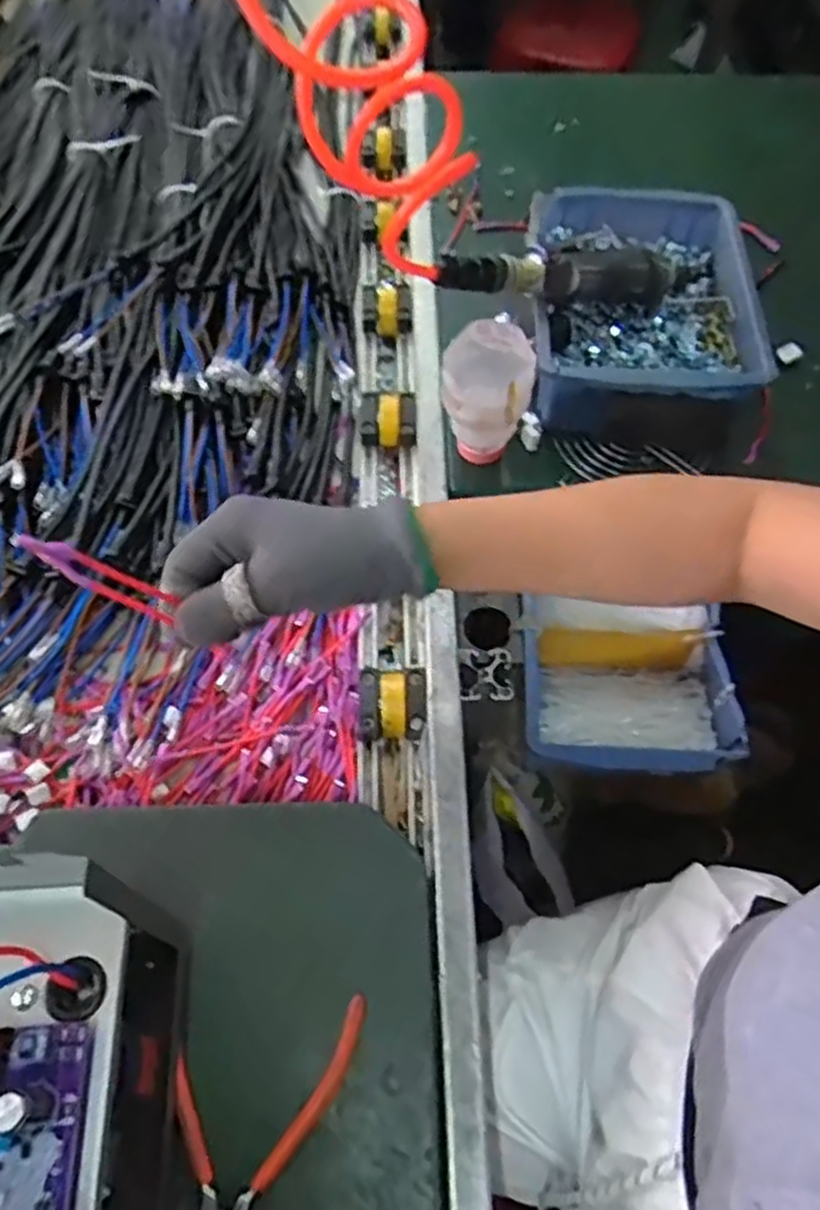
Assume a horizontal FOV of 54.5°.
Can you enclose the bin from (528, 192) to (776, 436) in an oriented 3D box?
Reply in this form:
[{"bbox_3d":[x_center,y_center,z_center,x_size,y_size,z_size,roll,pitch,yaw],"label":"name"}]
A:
[{"bbox_3d":[0.195,-0.264,0.690,0.185,0.069,0.243,3,60,1],"label":"bin"}]

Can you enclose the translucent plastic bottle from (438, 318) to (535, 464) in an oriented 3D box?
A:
[{"bbox_3d":[0.054,-0.156,0.617,0.064,0.110,0.065,4,60,1],"label":"translucent plastic bottle"}]

